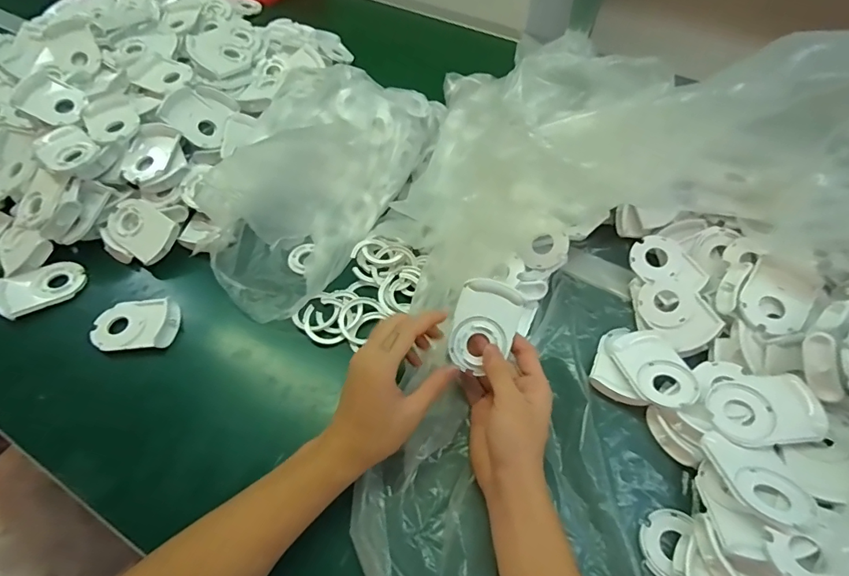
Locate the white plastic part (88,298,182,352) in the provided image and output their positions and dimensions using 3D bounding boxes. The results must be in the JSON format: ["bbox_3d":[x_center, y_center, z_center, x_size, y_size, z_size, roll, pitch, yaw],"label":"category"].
[{"bbox_3d":[-0.302,0.037,0.480,0.083,0.021,0.058,-2,56,-2],"label":"white plastic part"}]

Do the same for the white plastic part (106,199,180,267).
[{"bbox_3d":[-0.328,-0.067,0.529,0.082,0.016,0.058,30,85,11],"label":"white plastic part"}]

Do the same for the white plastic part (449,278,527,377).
[{"bbox_3d":[0.055,0.034,0.415,0.056,0.020,0.082,18,89,-3],"label":"white plastic part"}]

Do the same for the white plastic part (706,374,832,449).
[{"bbox_3d":[0.286,0.101,0.387,0.080,0.014,0.060,-11,49,10],"label":"white plastic part"}]

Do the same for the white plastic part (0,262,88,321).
[{"bbox_3d":[-0.424,-0.003,0.503,0.083,0.017,0.055,-38,64,-23],"label":"white plastic part"}]

